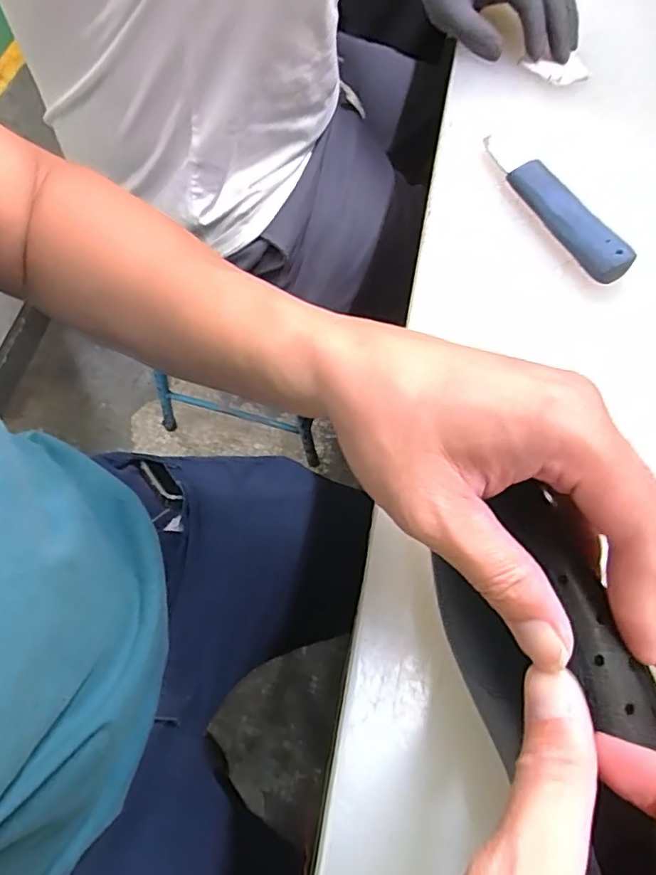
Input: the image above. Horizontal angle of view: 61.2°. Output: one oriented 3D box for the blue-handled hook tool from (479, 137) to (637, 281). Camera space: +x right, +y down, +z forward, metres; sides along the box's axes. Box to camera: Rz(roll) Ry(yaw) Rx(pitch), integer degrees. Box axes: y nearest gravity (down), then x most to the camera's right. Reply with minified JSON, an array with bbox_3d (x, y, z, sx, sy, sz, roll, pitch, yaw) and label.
[{"bbox_3d":[0.166,-0.177,0.413,0.025,0.023,0.155,-24,68,-13],"label":"blue-handled hook tool"}]

